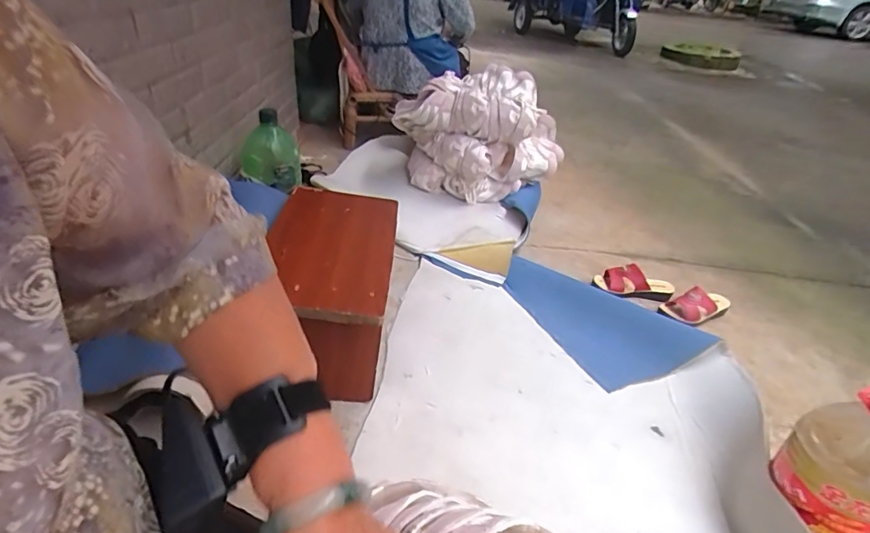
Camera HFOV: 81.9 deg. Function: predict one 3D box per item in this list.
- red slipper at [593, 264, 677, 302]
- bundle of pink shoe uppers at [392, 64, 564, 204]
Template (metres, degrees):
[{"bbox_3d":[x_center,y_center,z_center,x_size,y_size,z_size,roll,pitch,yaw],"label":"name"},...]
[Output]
[{"bbox_3d":[0.540,0.044,1.348,0.210,0.078,0.070,2,34,-8],"label":"red slipper"},{"bbox_3d":[0.143,-0.440,1.722,0.493,0.373,0.351,24,37,28],"label":"bundle of pink shoe uppers"}]

